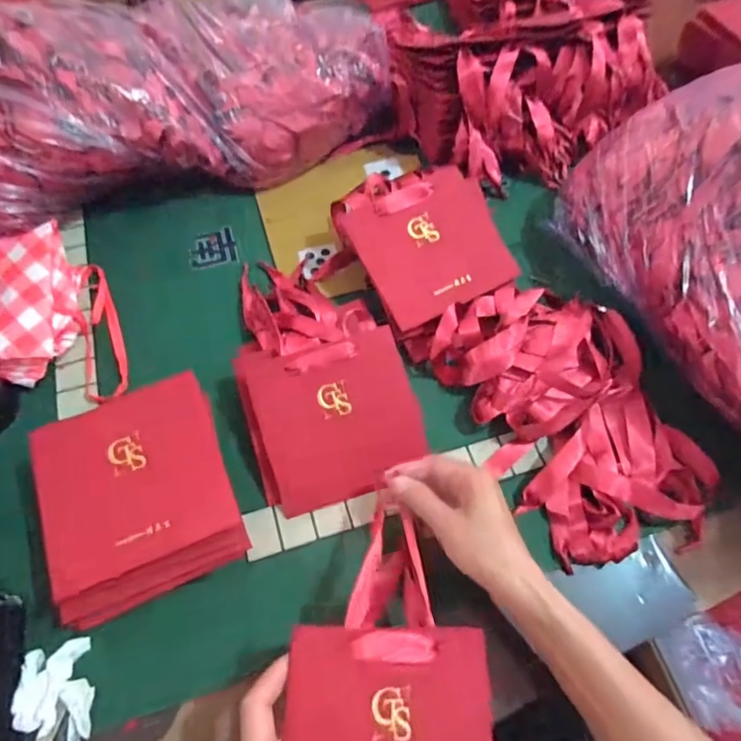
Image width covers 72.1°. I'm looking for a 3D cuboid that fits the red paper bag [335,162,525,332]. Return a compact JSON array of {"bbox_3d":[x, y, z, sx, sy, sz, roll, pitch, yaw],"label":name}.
[{"bbox_3d":[0.060,-0.140,0.532,0.148,0.017,0.164,-26,81,-8],"label":"red paper bag"}]

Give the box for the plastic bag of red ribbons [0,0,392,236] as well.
[{"bbox_3d":[-0.251,-0.336,0.572,0.495,0.151,0.270,-27,65,-15],"label":"plastic bag of red ribbons"}]

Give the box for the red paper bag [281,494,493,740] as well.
[{"bbox_3d":[0.014,0.207,0.346,0.132,0.033,0.214,0,61,-1],"label":"red paper bag"}]

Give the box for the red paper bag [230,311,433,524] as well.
[{"bbox_3d":[-0.027,0.042,0.460,0.140,0.008,0.138,-17,90,-7],"label":"red paper bag"}]

